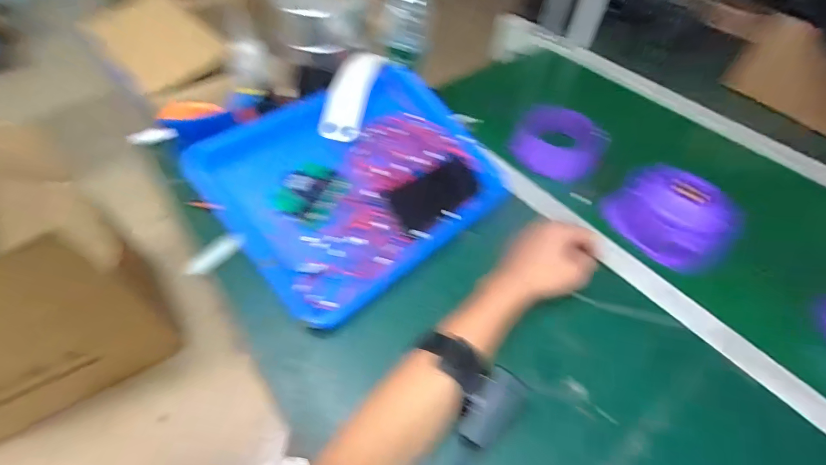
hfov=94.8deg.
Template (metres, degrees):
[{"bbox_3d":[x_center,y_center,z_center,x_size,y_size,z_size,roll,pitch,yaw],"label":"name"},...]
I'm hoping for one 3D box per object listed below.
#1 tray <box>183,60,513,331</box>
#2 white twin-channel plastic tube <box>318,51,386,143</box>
[{"bbox_3d":[-0.061,-0.068,0.494,0.344,0.058,0.259,-38,82,-26],"label":"tray"},{"bbox_3d":[-0.083,-0.190,0.520,0.051,0.027,0.164,13,64,6],"label":"white twin-channel plastic tube"}]

